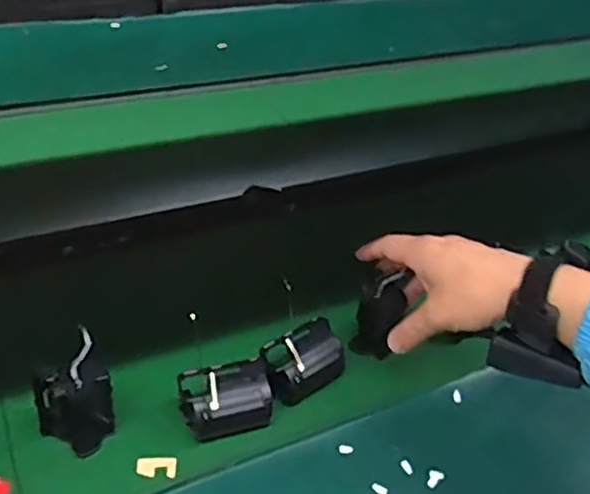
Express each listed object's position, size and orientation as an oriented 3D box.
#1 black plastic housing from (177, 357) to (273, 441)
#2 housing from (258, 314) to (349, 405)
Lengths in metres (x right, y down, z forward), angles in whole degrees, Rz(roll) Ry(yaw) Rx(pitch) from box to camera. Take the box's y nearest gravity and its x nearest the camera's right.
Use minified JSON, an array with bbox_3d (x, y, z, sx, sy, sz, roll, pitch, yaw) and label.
[{"bbox_3d":[-0.053,0.123,0.526,0.070,0.039,0.050,-11,43,-22],"label":"black plastic housing"},{"bbox_3d":[0.006,0.102,0.560,0.077,0.044,0.049,-22,48,-30],"label":"housing"}]

